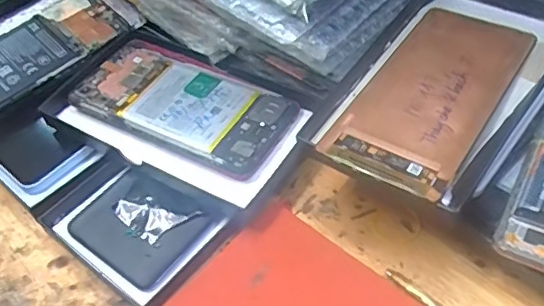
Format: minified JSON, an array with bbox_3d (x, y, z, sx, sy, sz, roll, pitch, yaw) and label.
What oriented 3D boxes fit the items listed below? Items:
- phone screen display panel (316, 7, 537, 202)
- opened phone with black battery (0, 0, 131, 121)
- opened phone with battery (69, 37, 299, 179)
[{"bbox_3d":[0.098,-0.039,0.332,0.071,0.009,0.156,27,59,23],"label":"phone screen display panel"},{"bbox_3d":[-0.199,-0.076,0.447,0.167,0.010,0.082,-37,58,-22],"label":"opened phone with black battery"},{"bbox_3d":[-0.061,-0.036,0.393,0.155,0.009,0.074,22,57,18],"label":"opened phone with battery"}]

